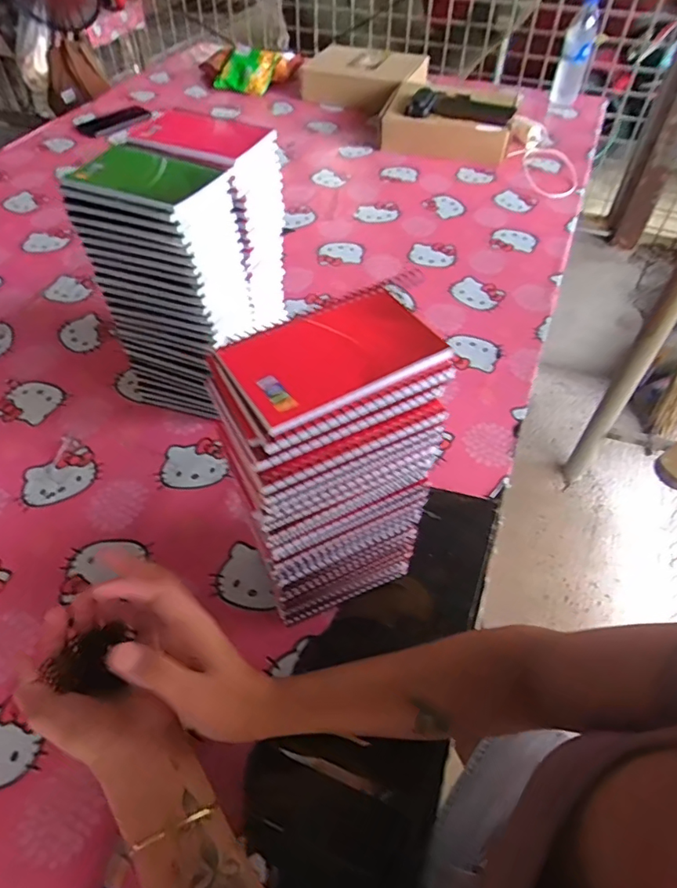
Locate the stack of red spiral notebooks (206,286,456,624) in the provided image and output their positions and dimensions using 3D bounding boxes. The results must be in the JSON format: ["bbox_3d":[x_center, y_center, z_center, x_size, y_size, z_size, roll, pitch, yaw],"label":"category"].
[{"bbox_3d":[-0.004,0.039,0.436,0.147,0.288,0.104,-22,55,-16],"label":"stack of red spiral notebooks"}]

